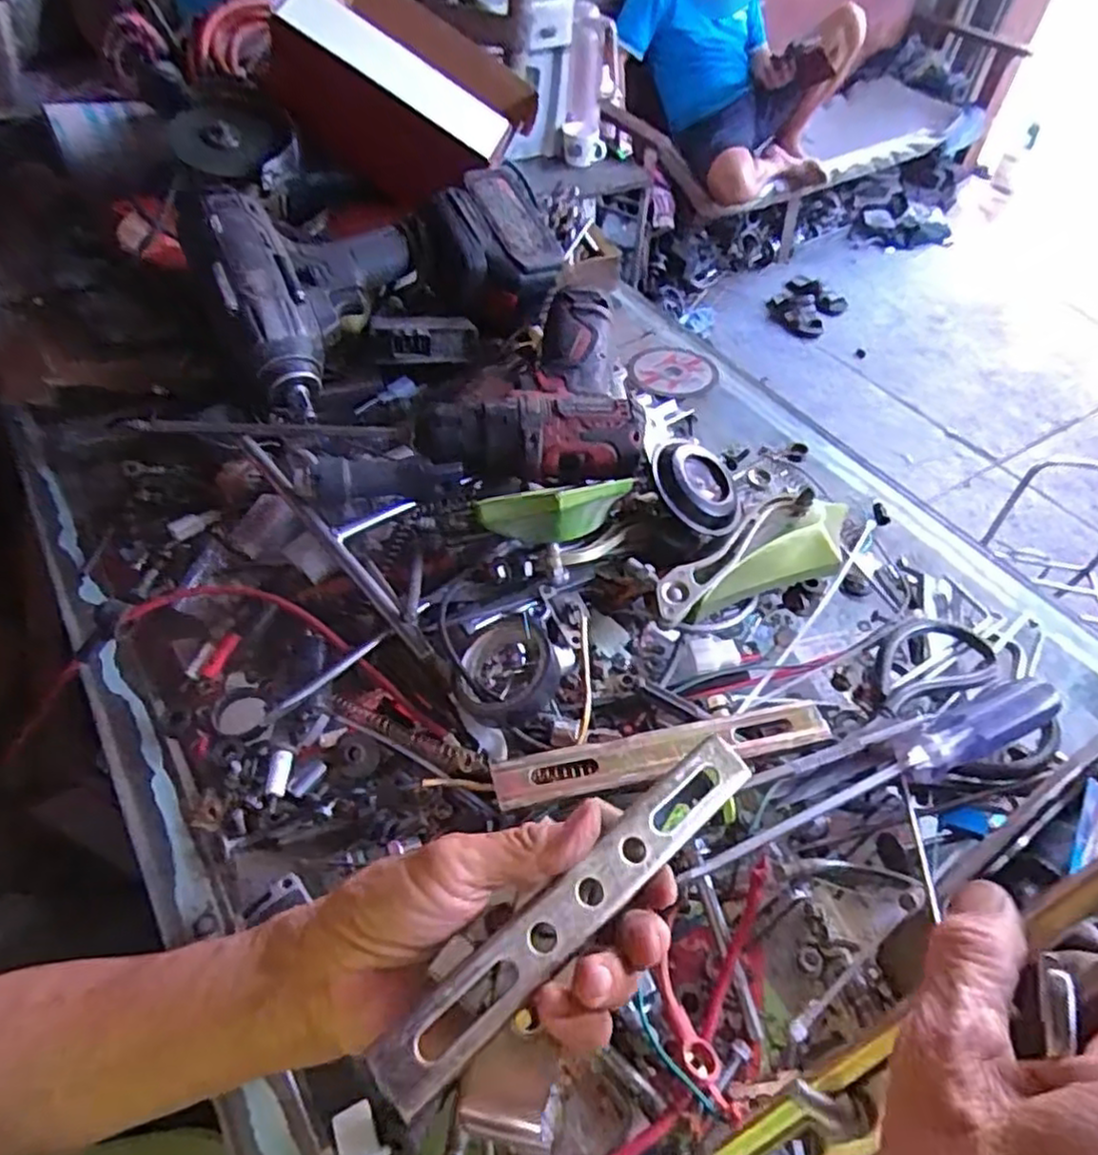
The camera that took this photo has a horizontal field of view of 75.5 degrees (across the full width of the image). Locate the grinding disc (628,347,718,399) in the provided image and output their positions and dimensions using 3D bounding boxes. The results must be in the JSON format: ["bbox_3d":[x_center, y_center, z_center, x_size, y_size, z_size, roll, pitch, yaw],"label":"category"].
[{"bbox_3d":[0.107,-0.180,0.614,0.074,0.006,0.074,1,51,-1],"label":"grinding disc"}]

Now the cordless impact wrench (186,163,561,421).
[{"bbox_3d":[-0.117,-0.228,0.551,0.275,0.103,0.156,-25,57,-21],"label":"cordless impact wrench"}]

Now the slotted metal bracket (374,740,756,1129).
[{"bbox_3d":[0.014,0.119,0.265,0.177,0.010,0.024,-32,59,-31],"label":"slotted metal bracket"}]

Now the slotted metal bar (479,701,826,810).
[{"bbox_3d":[0.061,0.089,0.362,0.179,0.014,0.025,-11,53,-11],"label":"slotted metal bar"}]

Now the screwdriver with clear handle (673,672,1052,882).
[{"bbox_3d":[0.161,0.098,0.349,0.218,0.027,0.024,-17,54,-15],"label":"screwdriver with clear handle"}]

